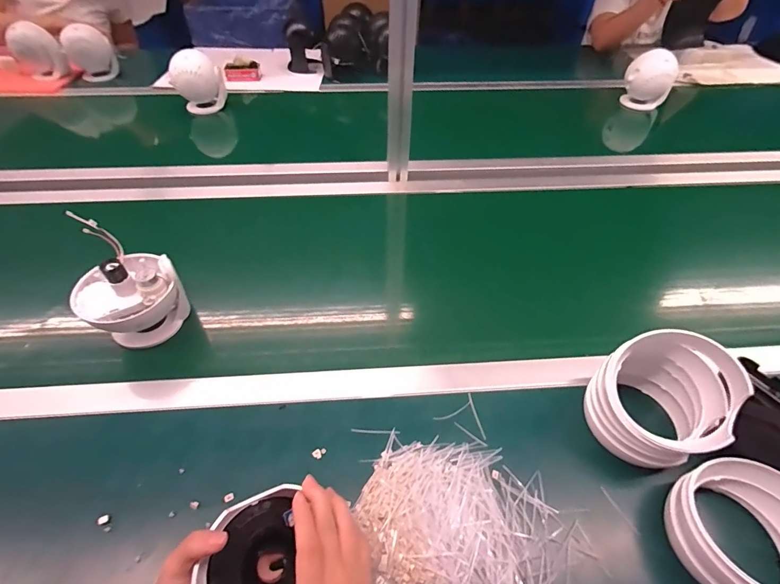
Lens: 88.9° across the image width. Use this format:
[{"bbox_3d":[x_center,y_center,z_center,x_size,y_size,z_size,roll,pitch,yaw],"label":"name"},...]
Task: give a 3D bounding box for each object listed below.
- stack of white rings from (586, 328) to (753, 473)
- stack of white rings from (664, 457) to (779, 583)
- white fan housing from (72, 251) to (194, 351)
[{"bbox_3d":[0.287,0.119,0.424,0.110,0.125,0.114,-17,52,-18],"label":"stack of white rings"},{"bbox_3d":[0.329,0.224,0.367,0.113,0.066,0.119,-9,50,-11],"label":"stack of white rings"},{"bbox_3d":[-0.339,0.008,0.521,0.103,0.112,0.109,0,48,0],"label":"white fan housing"}]

